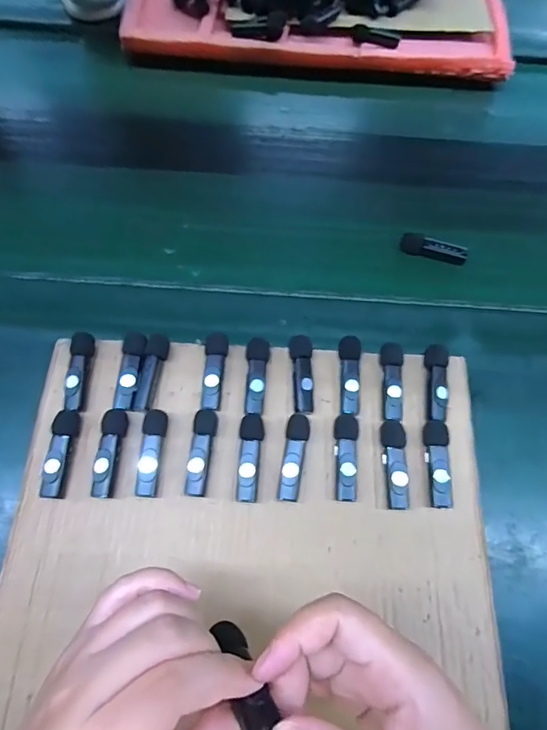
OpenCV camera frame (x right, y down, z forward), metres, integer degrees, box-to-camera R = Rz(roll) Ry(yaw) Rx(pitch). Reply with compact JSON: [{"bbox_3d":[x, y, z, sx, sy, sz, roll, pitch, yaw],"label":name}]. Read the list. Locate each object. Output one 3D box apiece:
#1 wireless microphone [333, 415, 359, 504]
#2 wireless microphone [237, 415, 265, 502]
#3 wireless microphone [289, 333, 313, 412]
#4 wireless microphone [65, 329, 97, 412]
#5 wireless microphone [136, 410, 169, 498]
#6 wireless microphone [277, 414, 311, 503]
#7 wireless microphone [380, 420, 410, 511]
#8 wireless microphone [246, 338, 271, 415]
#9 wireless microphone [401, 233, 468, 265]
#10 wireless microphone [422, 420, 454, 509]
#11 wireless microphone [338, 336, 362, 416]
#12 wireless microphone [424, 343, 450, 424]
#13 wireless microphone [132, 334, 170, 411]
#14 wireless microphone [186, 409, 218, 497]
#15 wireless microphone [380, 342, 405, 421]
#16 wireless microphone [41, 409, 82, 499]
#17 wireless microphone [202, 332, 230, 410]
[{"bbox_3d":[0.055,0.070,0.335,0.018,0.018,0.065,7,69,0],"label":"wireless microphone"},{"bbox_3d":[-0.017,0.071,0.333,0.017,0.018,0.065,3,69,-1],"label":"wireless microphone"},{"bbox_3d":[0.024,0.008,0.358,0.018,0.018,0.065,-2,70,-3],"label":"wireless microphone"},{"bbox_3d":[-0.157,0.005,0.352,0.014,0.016,0.064,2,69,-1],"label":"wireless microphone"},{"bbox_3d":[-0.093,0.067,0.332,0.016,0.015,0.064,6,69,0],"label":"wireless microphone"},{"bbox_3d":[0.016,0.071,0.333,0.017,0.018,0.064,11,69,2],"label":"wireless microphone"},{"bbox_3d":[0.093,0.076,0.333,0.017,0.018,0.066,2,69,-1],"label":"wireless microphone"},{"bbox_3d":[-0.015,0.009,0.356,0.018,0.017,0.062,8,69,1],"label":"wireless microphone"},{"bbox_3d":[0.166,-0.120,0.450,0.066,0.018,0.015,17,70,4],"label":"wireless microphone"},{"bbox_3d":[0.125,0.075,0.333,0.017,0.019,0.064,5,69,0],"label":"wireless microphone"},{"bbox_3d":[0.062,0.009,0.358,0.017,0.019,0.063,3,69,-1],"label":"wireless microphone"},{"bbox_3d":[0.135,0.015,0.358,0.019,0.017,0.064,4,69,0],"label":"wireless microphone"},{"bbox_3d":[-0.099,0.005,0.351,0.016,0.011,0.063,12,69,3],"label":"wireless microphone"},{"bbox_3d":[-0.055,0.066,0.332,0.016,0.020,0.064,7,69,1],"label":"wireless microphone"},{"bbox_3d":[0.097,0.014,0.358,0.017,0.016,0.064,3,69,-1],"label":"wireless microphone"},{"bbox_3d":[-0.161,0.065,0.328,0.014,0.014,0.064,5,69,0],"label":"wireless microphone"},{"bbox_3d":[-0.047,0.005,0.356,0.017,0.018,0.064,3,69,-1],"label":"wireless microphone"}]

